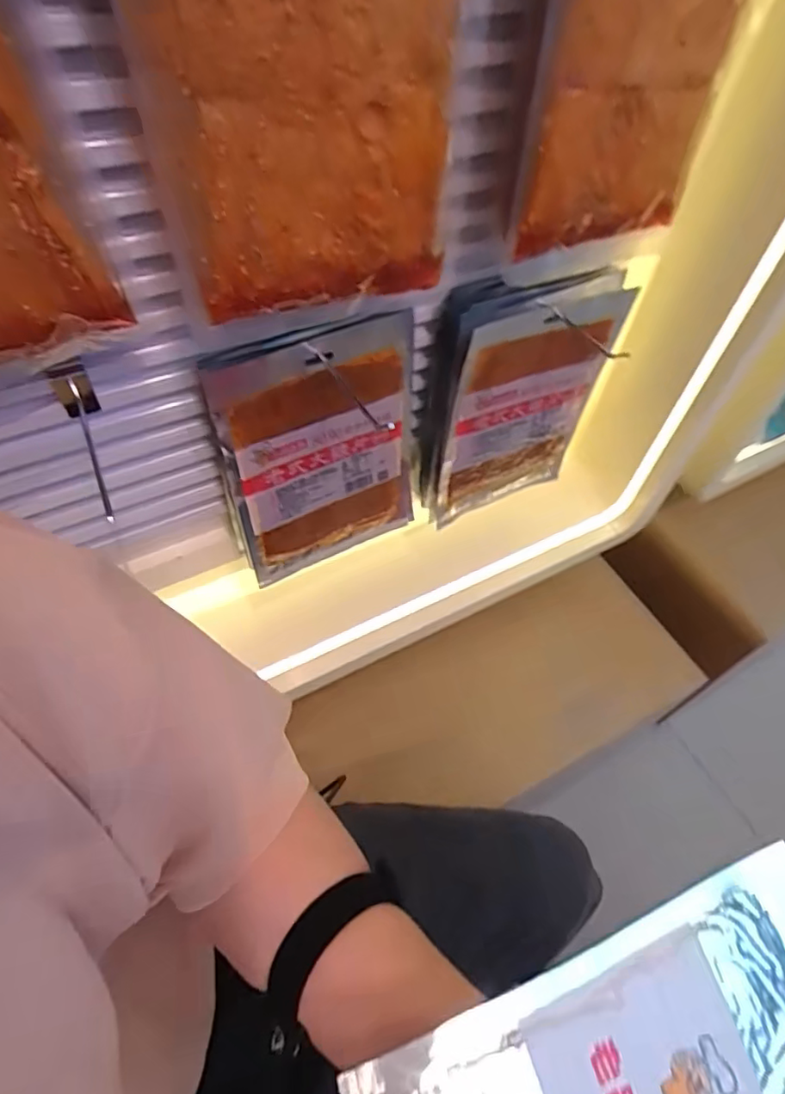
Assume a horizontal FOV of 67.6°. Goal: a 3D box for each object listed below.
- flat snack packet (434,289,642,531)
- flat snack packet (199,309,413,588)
[{"bbox_3d":[0.130,-0.129,0.579,0.175,0.232,0.014,-24,59,-19],"label":"flat snack packet"},{"bbox_3d":[-0.060,-0.077,0.529,0.173,0.242,0.016,-25,54,-20],"label":"flat snack packet"}]

